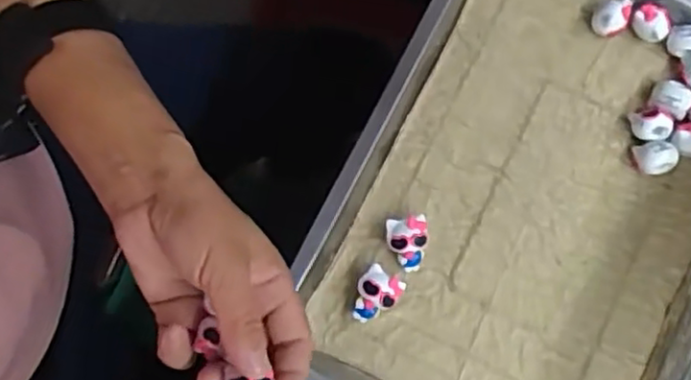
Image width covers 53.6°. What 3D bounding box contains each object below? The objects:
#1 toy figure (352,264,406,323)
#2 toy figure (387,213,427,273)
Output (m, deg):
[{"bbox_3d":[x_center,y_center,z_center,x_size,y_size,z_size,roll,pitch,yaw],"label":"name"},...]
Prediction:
[{"bbox_3d":[0.018,0.066,0.430,0.025,0.020,0.035,38,82,2],"label":"toy figure"},{"bbox_3d":[0.040,0.035,0.436,0.025,0.022,0.033,-7,83,-5],"label":"toy figure"}]

